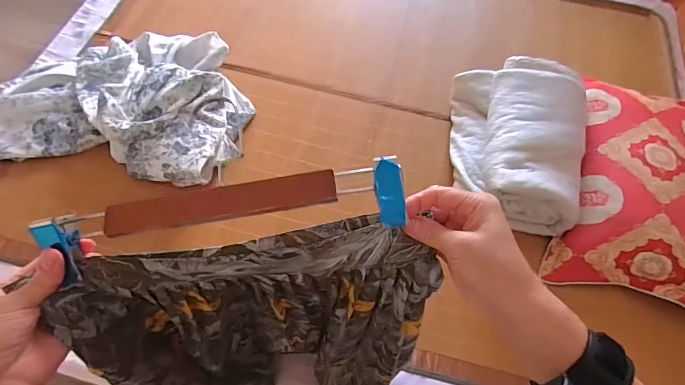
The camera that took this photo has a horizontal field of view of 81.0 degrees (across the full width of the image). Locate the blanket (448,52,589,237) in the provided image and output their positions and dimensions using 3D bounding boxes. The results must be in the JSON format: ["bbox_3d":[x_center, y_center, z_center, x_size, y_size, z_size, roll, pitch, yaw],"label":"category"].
[{"bbox_3d":[0.474,-0.136,1.090,0.318,0.213,0.434,9,62,0],"label":"blanket"}]

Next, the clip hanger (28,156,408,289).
[{"bbox_3d":[-0.101,0.021,0.345,0.307,0.045,0.064,-8,64,5],"label":"clip hanger"}]

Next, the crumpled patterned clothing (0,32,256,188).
[{"bbox_3d":[-0.614,-0.287,1.126,0.690,0.134,0.503,10,64,2],"label":"crumpled patterned clothing"}]

